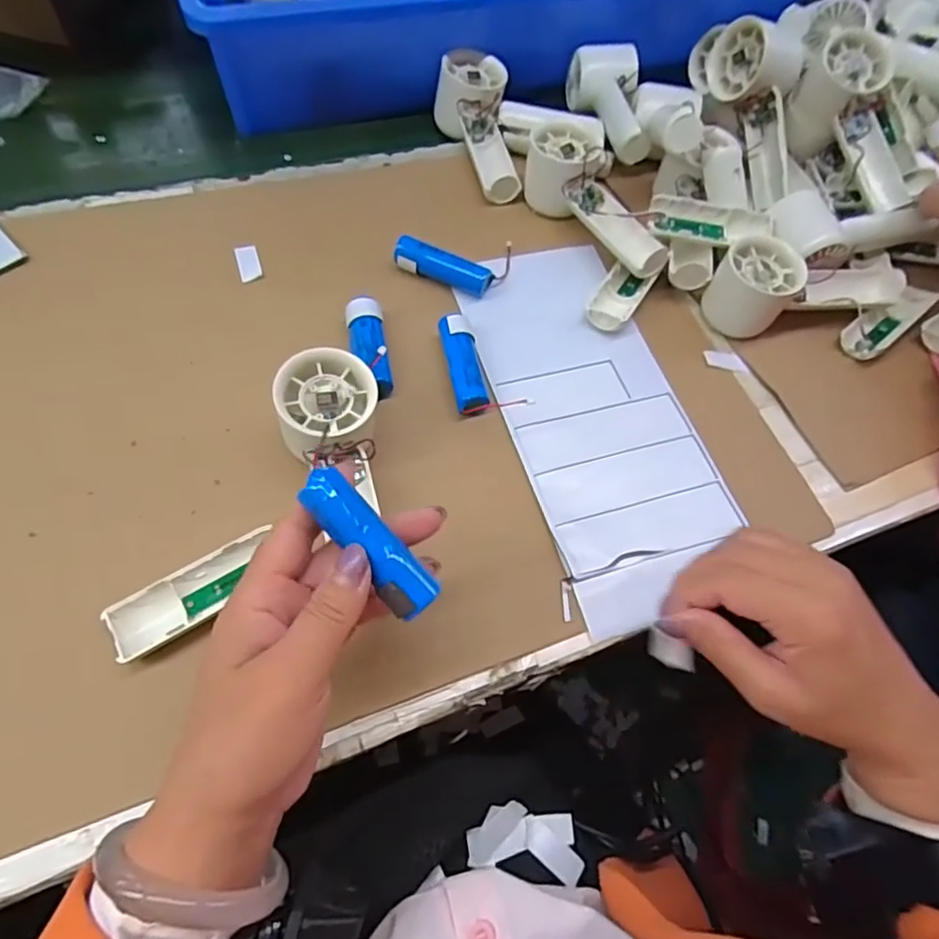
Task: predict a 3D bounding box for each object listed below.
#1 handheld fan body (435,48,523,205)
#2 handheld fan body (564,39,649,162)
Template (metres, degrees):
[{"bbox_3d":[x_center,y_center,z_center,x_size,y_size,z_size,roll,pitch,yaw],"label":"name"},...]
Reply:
[{"bbox_3d":[0.011,-0.293,0.537,0.061,0.048,0.155,-11,74,-10],"label":"handheld fan body"},{"bbox_3d":[0.126,-0.326,0.556,0.057,0.045,0.135,2,62,-6],"label":"handheld fan body"}]

